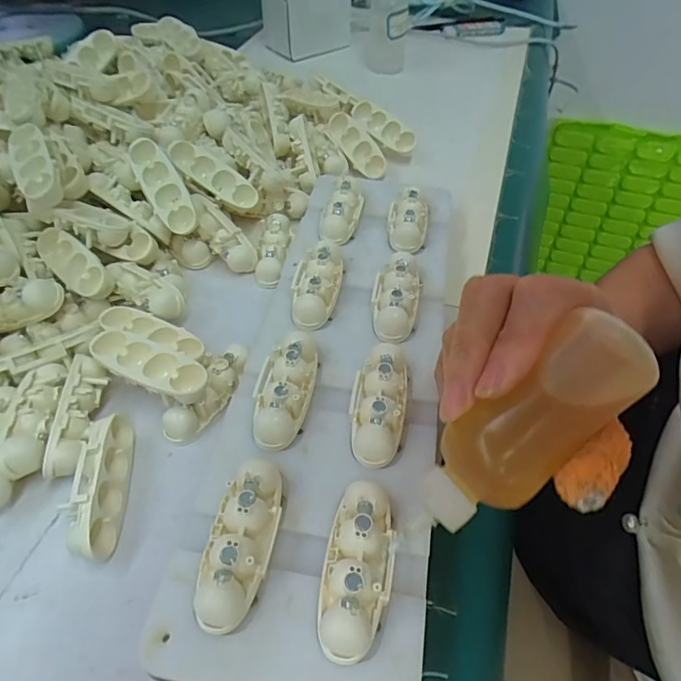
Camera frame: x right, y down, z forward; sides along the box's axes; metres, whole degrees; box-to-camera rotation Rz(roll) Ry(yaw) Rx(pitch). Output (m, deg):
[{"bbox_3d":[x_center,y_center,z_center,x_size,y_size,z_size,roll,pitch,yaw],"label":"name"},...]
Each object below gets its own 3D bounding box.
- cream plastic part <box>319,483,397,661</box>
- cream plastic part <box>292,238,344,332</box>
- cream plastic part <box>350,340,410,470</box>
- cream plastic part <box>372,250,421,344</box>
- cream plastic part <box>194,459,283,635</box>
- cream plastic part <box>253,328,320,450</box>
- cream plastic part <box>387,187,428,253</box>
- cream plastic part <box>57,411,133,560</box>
[{"bbox_3d":[0.007,0.084,0.187,0.024,0.015,0.061,9,52,5],"label":"cream plastic part"},{"bbox_3d":[-0.014,-0.033,0.284,0.026,0.016,0.058,8,52,4],"label":"cream plastic part"},{"bbox_3d":[0.018,0.028,0.234,0.025,0.016,0.061,10,52,5],"label":"cream plastic part"},{"bbox_3d":[0.032,-0.025,0.280,0.026,0.017,0.059,9,52,4],"label":"cream plastic part"},{"bbox_3d":[-0.038,0.076,0.192,0.024,0.016,0.061,9,52,5],"label":"cream plastic part"},{"bbox_3d":[-0.027,0.022,0.238,0.026,0.016,0.060,11,52,6],"label":"cream plastic part"},{"bbox_3d":[0.044,-0.078,0.325,0.026,0.018,0.055,10,52,5],"label":"cream plastic part"},{"bbox_3d":[-0.105,0.062,0.219,0.016,0.025,0.062,-5,52,-7],"label":"cream plastic part"}]

